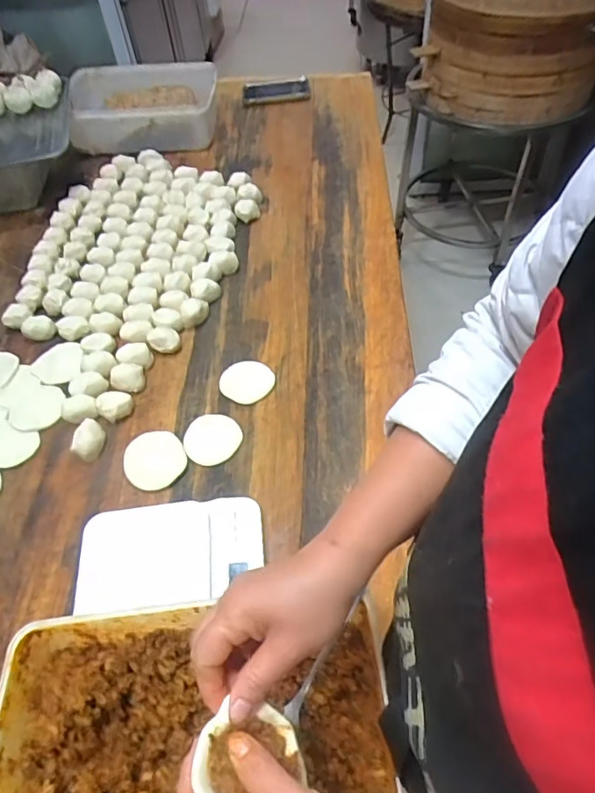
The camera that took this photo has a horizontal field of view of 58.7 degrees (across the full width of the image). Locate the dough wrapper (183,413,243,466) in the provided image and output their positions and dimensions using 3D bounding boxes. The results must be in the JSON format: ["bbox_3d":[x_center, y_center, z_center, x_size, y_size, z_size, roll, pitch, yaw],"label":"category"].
[{"bbox_3d":[-0.113,0.055,0.697,0.074,0.011,0.071,-2,53,3],"label":"dough wrapper"}]

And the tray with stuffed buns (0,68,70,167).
[{"bbox_3d":[-0.580,-0.523,1.026,0.257,0.092,0.297,-14,54,-6],"label":"tray with stuffed buns"}]

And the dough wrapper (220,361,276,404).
[{"bbox_3d":[-0.071,-0.022,0.753,0.073,0.006,0.067,-3,62,5],"label":"dough wrapper"}]

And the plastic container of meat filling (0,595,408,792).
[{"bbox_3d":[-0.083,0.303,0.448,0.320,0.104,0.215,-4,53,1],"label":"plastic container of meat filling"}]

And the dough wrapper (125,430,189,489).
[{"bbox_3d":[-0.183,0.081,0.678,0.076,0.011,0.079,-2,53,3],"label":"dough wrapper"}]

